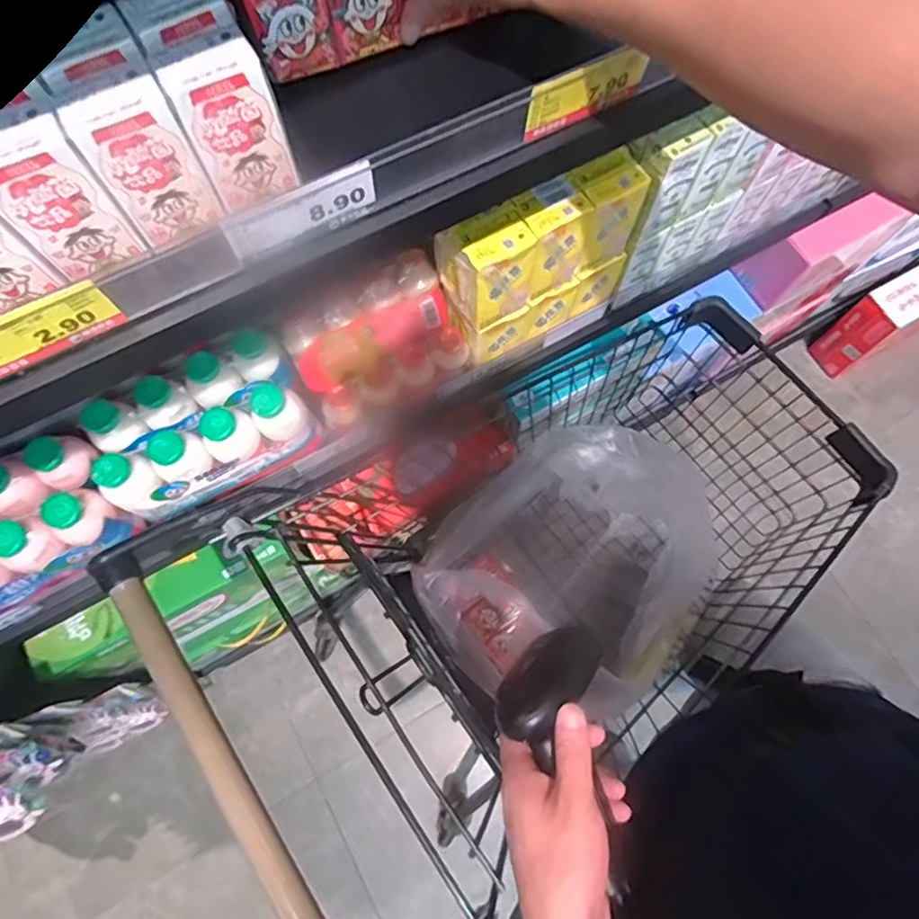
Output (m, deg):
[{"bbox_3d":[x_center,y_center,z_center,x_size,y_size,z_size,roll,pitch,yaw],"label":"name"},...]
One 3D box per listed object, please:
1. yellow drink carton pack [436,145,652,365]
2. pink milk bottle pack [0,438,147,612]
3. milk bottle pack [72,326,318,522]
[{"bbox_3d":[0.088,-0.208,0.615,0.208,0.187,0.078,-24,75,-7],"label":"yellow drink carton pack"},{"bbox_3d":[-0.442,0.070,0.568,0.195,0.088,0.105,-27,75,-8],"label":"pink milk bottle pack"},{"bbox_3d":[-0.261,-0.031,0.604,0.204,0.088,0.110,-31,76,-9],"label":"milk bottle pack"}]

